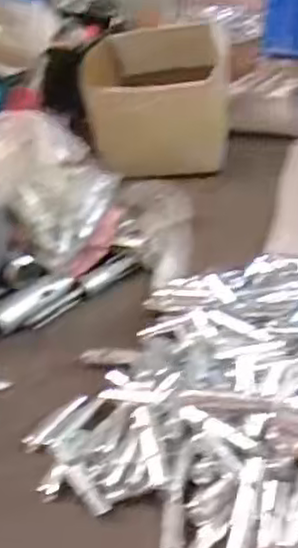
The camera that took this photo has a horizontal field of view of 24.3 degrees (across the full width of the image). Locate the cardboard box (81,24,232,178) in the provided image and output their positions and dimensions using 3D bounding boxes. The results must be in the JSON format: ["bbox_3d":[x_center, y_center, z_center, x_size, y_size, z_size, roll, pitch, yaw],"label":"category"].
[{"bbox_3d":[0.008,-0.182,0.736,0.148,0.104,0.152,-2,36,2],"label":"cardboard box"}]

